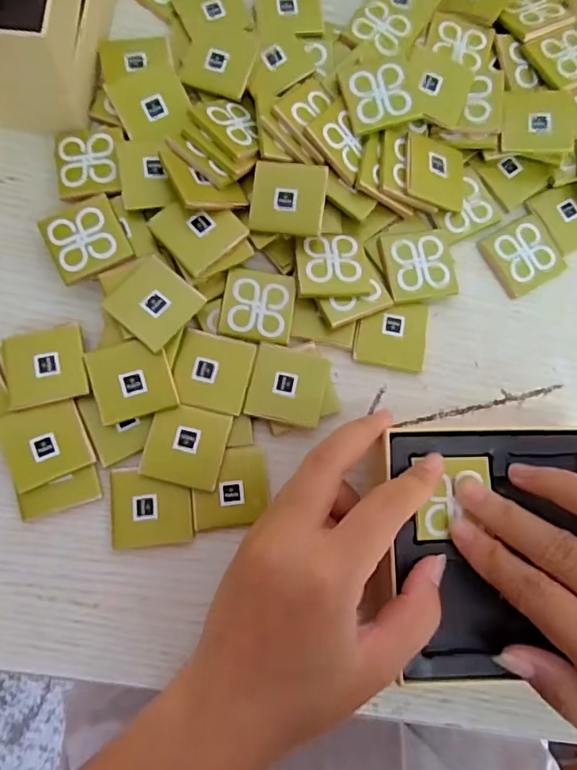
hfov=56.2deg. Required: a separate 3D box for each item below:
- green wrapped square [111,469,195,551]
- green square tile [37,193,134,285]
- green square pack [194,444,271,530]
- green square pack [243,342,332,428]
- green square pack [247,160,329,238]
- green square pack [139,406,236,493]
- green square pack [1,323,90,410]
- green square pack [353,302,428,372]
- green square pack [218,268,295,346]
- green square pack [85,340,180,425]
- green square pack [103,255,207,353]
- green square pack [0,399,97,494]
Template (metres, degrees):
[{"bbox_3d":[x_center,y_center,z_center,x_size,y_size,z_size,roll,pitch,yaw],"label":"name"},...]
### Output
[{"bbox_3d":[-0.063,0.056,0.250,0.036,0.004,0.035,-4,80,-6],"label":"green wrapped square"},{"bbox_3d":[-0.098,-0.071,0.262,0.035,0.004,0.035,-26,85,-8],"label":"green square tile"},{"bbox_3d":[-0.027,0.048,0.255,0.036,0.004,0.036,-5,80,-6],"label":"green square pack"},{"bbox_3d":[0.000,0.000,0.262,0.036,0.004,0.036,13,79,-3],"label":"green square pack"},{"bbox_3d":[0.000,-0.093,0.267,0.036,0.004,0.035,7,79,-4],"label":"green square pack"},{"bbox_3d":[-0.048,0.028,0.253,0.036,0.005,0.036,15,79,-2],"label":"green square pack"},{"bbox_3d":[-0.114,-0.009,0.254,0.036,0.009,0.036,-13,81,-7],"label":"green square pack"},{"bbox_3d":[0.054,-0.026,0.275,0.035,0.005,0.033,11,79,-3],"label":"green square pack"},{"bbox_3d":[-0.015,-0.039,0.269,0.034,0.006,0.037,7,79,-4],"label":"green square pack"},{"bbox_3d":[-0.073,-0.003,0.253,0.036,0.006,0.035,-17,82,-8],"label":"green square pack"},{"bbox_3d":[-0.064,-0.039,0.258,0.036,0.009,0.035,41,79,3],"label":"green square pack"},{"bbox_3d":[-0.111,0.026,0.249,0.036,0.007,0.034,-20,82,-8],"label":"green square pack"}]

